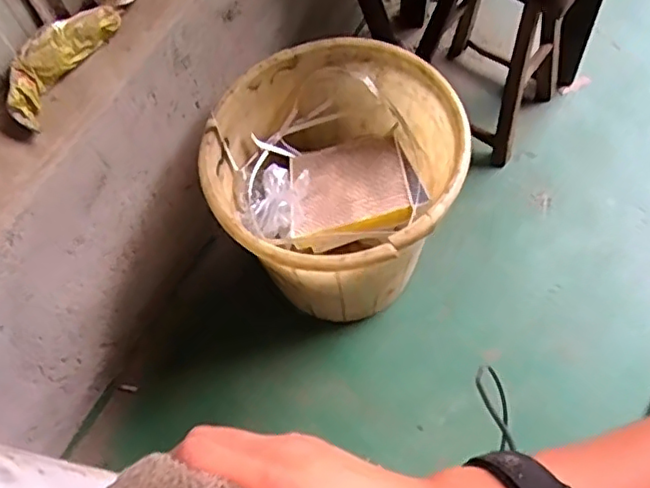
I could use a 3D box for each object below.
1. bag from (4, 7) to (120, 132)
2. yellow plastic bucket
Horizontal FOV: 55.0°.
[{"bbox_3d":[-0.405,-0.281,0.936,0.074,0.047,0.223,24,69,12],"label":"bag"},{"bbox_3d":[0.021,-0.095,1.275,0.437,0.422,0.458,-1,66,2],"label":"yellow plastic bucket"}]

